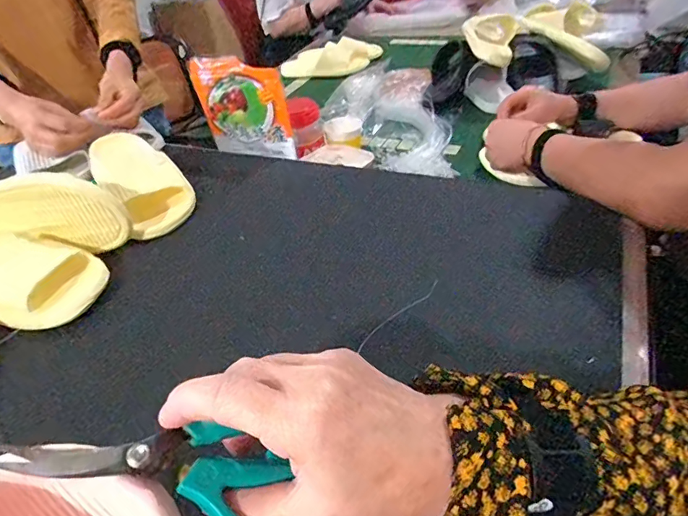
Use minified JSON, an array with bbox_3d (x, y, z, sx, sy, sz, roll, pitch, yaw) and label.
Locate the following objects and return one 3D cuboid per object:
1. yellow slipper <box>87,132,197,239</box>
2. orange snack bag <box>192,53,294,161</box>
[{"bbox_3d":[-0.283,-0.109,0.633,0.093,0.055,0.235,-29,43,-25],"label":"yellow slipper"},{"bbox_3d":[-0.161,-0.235,0.728,0.171,0.150,0.019,16,44,27],"label":"orange snack bag"}]

